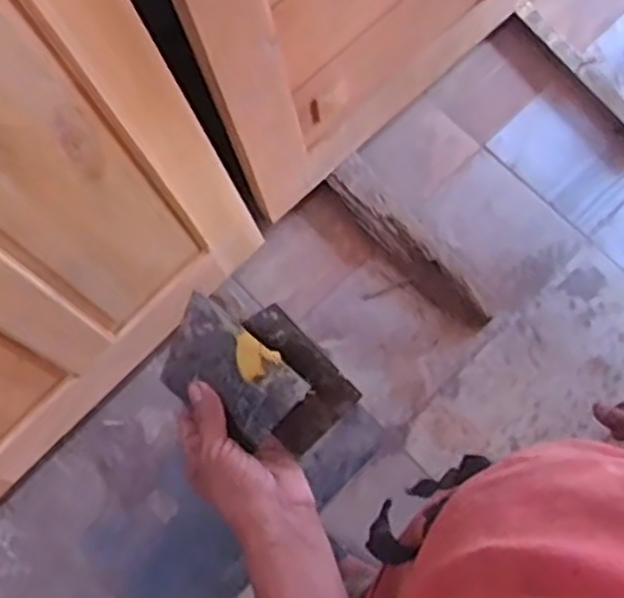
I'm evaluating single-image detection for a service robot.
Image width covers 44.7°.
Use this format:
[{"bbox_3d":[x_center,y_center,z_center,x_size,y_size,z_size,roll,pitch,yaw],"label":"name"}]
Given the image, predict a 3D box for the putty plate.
[{"bbox_3d":[-0.069,0.063,0.618,0.118,0.012,0.090,42,116,17],"label":"putty plate"}]

